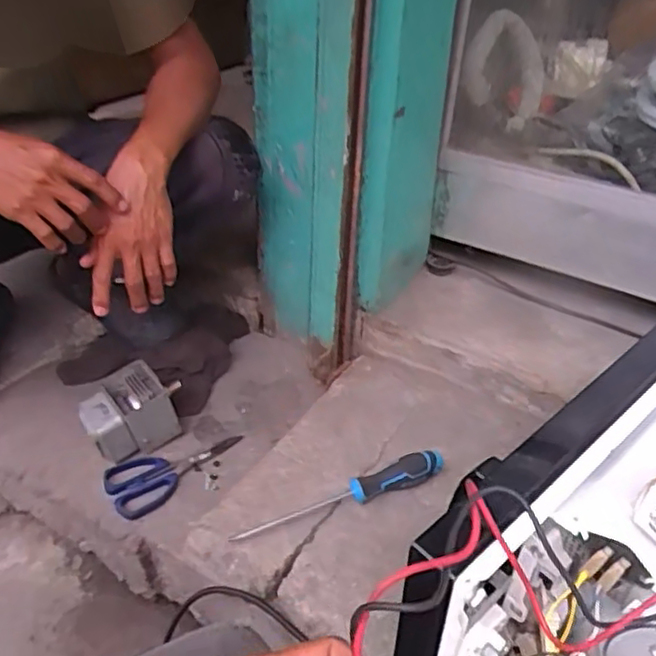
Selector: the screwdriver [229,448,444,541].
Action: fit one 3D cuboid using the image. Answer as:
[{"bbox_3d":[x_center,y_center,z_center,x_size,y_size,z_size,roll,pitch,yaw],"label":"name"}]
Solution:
[{"bbox_3d":[0.018,0.187,0.717,0.244,0.030,0.036,-14,38,-21],"label":"screwdriver"}]

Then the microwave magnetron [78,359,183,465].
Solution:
[{"bbox_3d":[-0.253,0.105,0.840,0.122,0.069,0.086,-17,39,-24],"label":"microwave magnetron"}]

